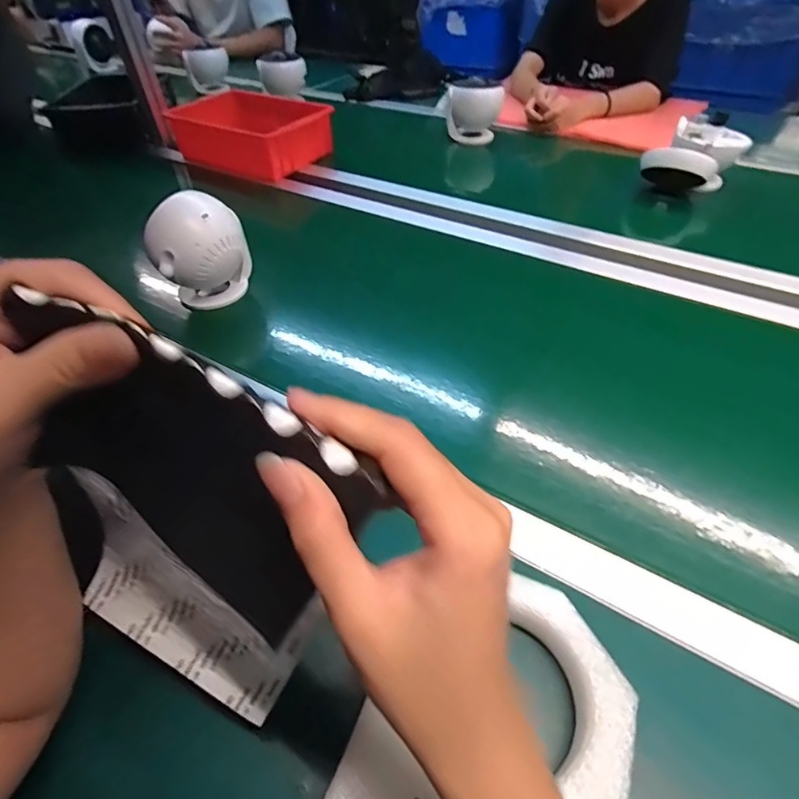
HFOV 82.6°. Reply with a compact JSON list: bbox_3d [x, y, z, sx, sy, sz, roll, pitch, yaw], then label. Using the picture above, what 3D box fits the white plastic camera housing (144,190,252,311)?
[{"bbox_3d":[-0.249,-0.180,0.578,0.096,0.132,0.085,-4,46,-3],"label":"white plastic camera housing"}]

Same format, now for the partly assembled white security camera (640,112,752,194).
[{"bbox_3d":[0.509,-0.421,0.786,0.163,0.088,0.107,-32,54,-27],"label":"partly assembled white security camera"}]

